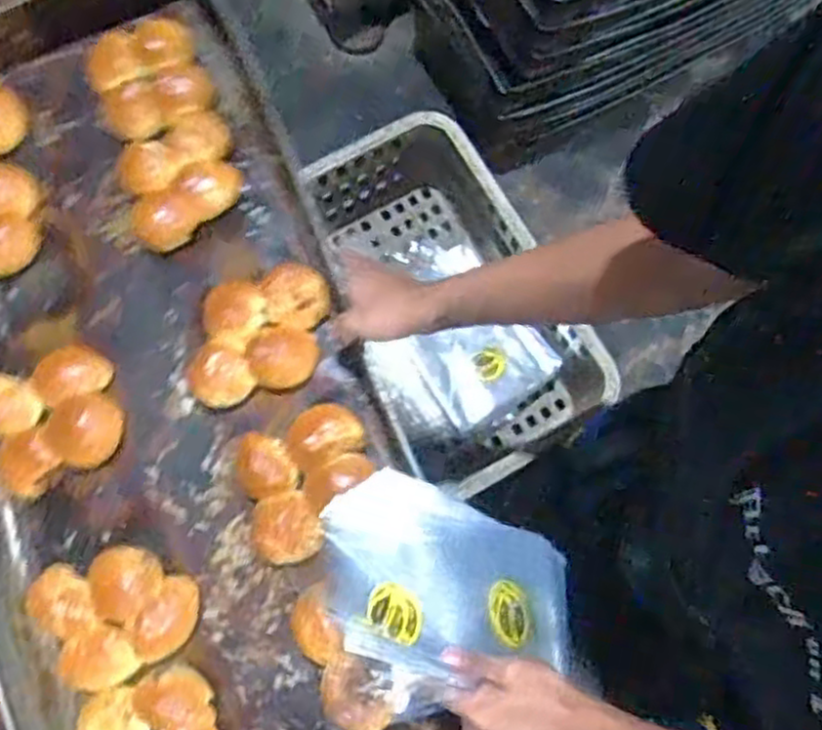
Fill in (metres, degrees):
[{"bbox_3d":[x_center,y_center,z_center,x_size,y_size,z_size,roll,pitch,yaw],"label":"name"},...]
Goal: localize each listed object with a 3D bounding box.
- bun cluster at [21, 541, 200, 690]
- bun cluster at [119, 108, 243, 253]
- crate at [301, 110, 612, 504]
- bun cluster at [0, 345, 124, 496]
[{"bbox_3d":[-0.253,0.208,0.629,0.124,0.030,0.110,-30,79,-7],"label":"bun cluster"},{"bbox_3d":[-0.223,-0.180,0.719,0.114,0.035,0.119,-19,78,-5],"label":"bun cluster"},{"bbox_3d":[0.031,-0.068,0.890,0.241,0.149,0.405,-30,79,-8],"label":"crate"},{"bbox_3d":[-0.334,0.052,0.669,0.135,0.040,0.115,-15,77,-4],"label":"bun cluster"}]

